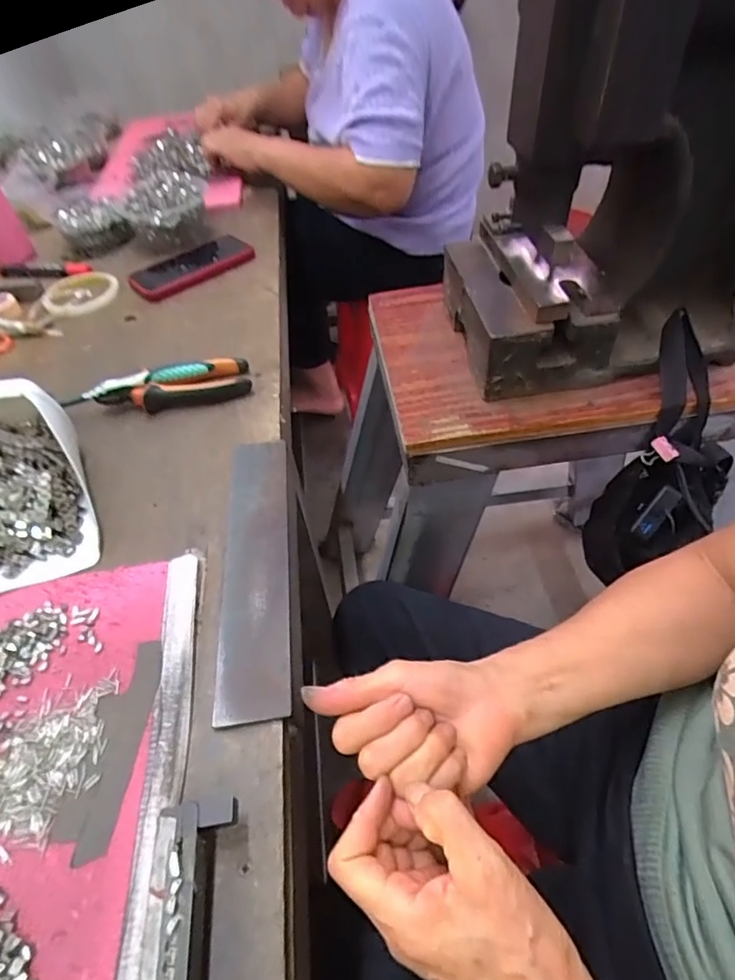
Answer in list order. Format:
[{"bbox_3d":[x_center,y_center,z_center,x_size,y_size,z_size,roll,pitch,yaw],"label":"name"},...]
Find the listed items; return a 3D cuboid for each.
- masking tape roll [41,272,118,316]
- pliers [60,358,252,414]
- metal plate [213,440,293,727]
[{"bbox_3d":[-0.388,-0.266,0.710,0.097,0.012,0.101,-2,49,3],"label":"masking tape roll"},{"bbox_3d":[-0.210,-0.102,0.537,0.177,0.035,0.047,-16,50,-9],"label":"pliers"},{"bbox_3d":[-0.086,0.052,0.410,0.051,0.009,0.246,-10,49,2],"label":"metal plate"}]

